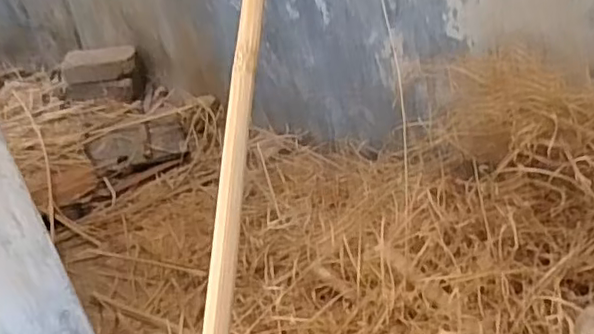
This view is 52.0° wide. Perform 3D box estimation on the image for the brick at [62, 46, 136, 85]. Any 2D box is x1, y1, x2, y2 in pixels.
[{"bbox_3d":[-0.590,-0.313,1.824,0.233,0.072,0.114,-2,37,6],"label":"brick"}]

